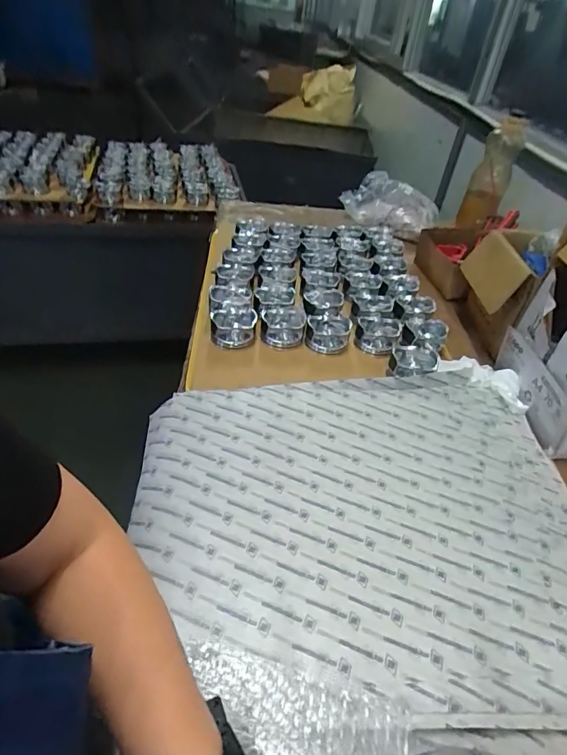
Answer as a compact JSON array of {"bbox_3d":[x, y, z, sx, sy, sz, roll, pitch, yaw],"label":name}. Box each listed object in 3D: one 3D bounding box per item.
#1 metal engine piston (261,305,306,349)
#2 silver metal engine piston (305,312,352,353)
[{"bbox_3d":[-0.002,-0.094,0.832,0.081,0.050,0.086,4,41,-4],"label":"metal engine piston"},{"bbox_3d":[0.083,-0.085,0.834,0.081,0.050,0.091,7,41,-1],"label":"silver metal engine piston"}]

